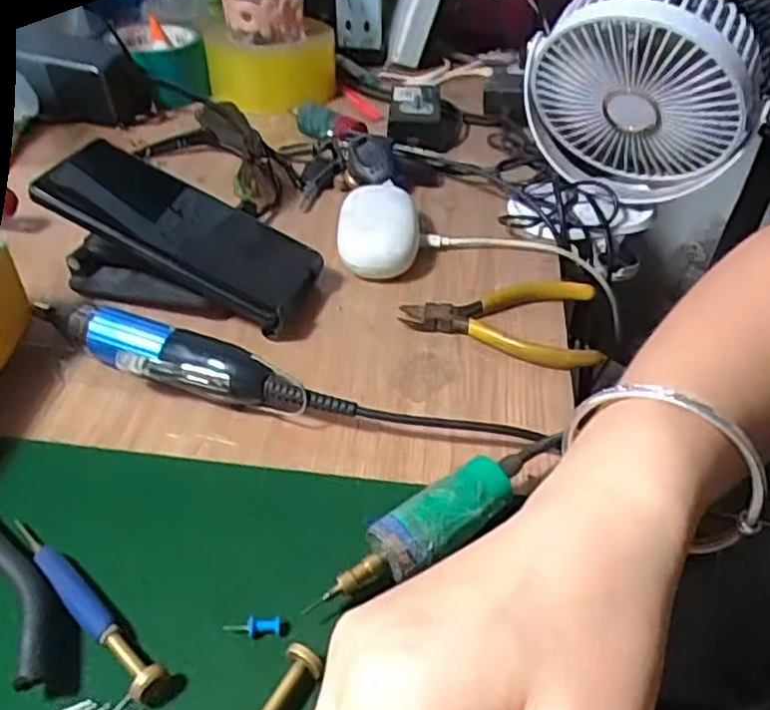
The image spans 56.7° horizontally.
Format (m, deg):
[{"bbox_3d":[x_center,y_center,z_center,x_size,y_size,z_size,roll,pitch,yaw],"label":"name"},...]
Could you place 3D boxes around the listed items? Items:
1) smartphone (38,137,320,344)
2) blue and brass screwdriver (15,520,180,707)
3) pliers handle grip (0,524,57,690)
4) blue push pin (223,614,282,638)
[{"bbox_3d":[-0.125,-0.076,0.447,0.172,0.021,0.074,29,44,-1],"label":"smartphone"},{"bbox_3d":[-0.125,0.101,0.293,0.111,0.011,0.014,30,48,30],"label":"blue and brass screwdriver"},{"bbox_3d":[-0.155,0.094,0.296,0.022,0.015,0.102,-26,47,-28],"label":"pliers handle grip"},{"bbox_3d":[-0.053,0.111,0.289,0.023,0.006,0.007,-5,41,-7],"label":"blue push pin"}]

